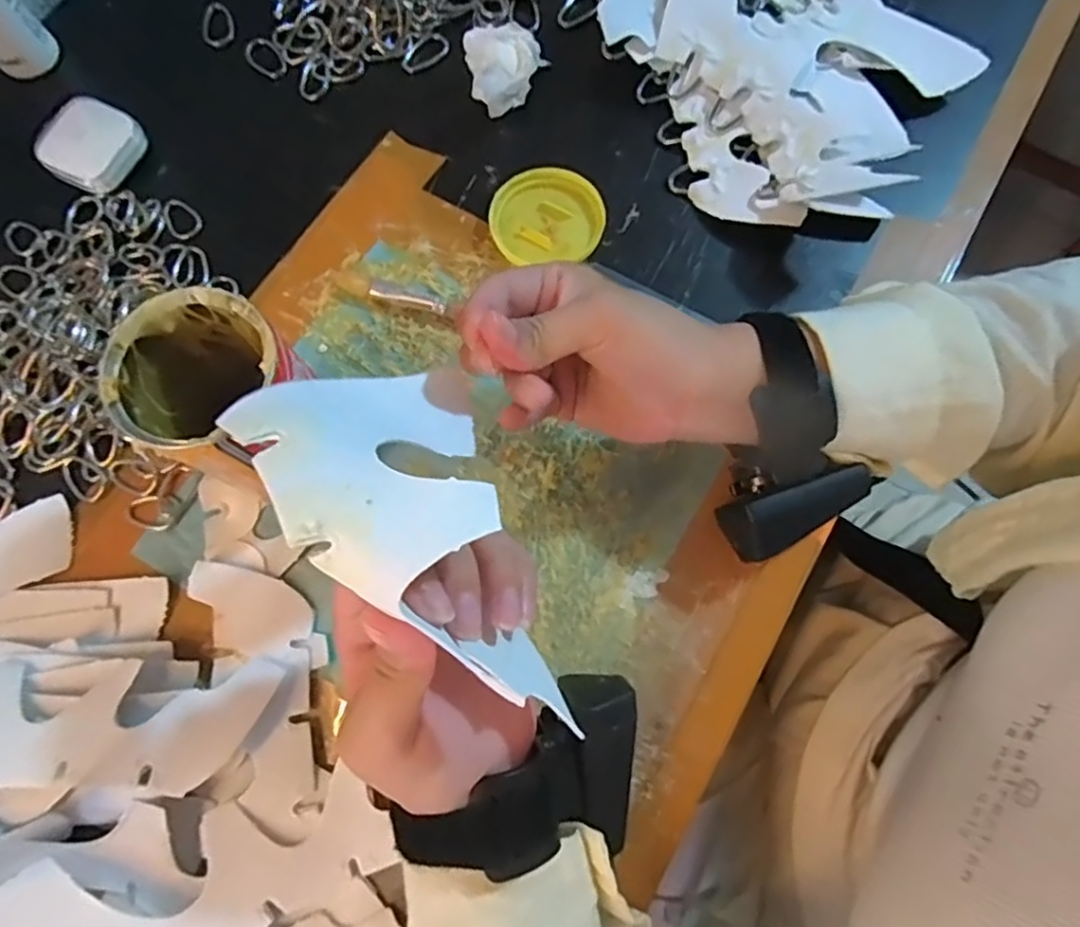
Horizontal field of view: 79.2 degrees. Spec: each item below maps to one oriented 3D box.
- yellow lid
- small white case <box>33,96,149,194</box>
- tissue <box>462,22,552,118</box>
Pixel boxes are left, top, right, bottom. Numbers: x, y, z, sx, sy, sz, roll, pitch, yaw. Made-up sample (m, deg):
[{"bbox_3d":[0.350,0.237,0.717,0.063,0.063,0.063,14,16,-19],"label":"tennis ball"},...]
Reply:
[{"bbox_3d":[0.004,-0.148,0.388,0.066,0.010,0.057,0,76,0],"label":"yellow lid"},{"bbox_3d":[-0.272,-0.193,0.395,0.044,0.016,0.052,25,77,6],"label":"small white case"},{"bbox_3d":[-0.019,-0.237,0.397,0.047,0.033,0.043,-10,76,-3],"label":"tissue"}]

